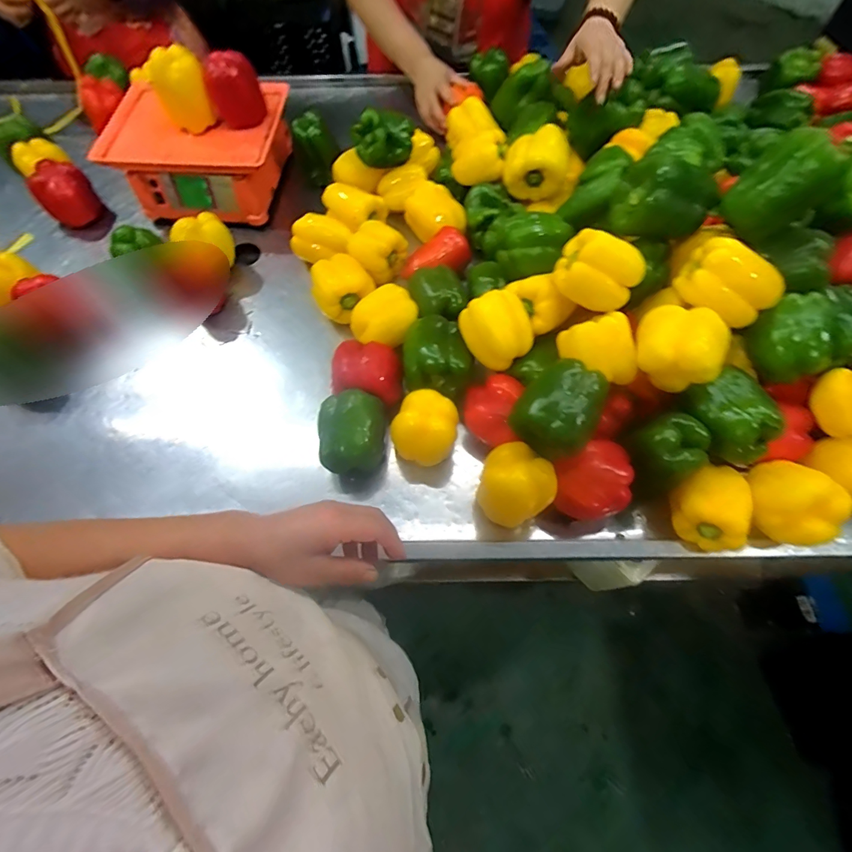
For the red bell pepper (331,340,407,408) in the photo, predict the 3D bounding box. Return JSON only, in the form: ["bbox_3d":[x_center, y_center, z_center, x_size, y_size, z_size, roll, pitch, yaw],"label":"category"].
[{"bbox_3d":[-0.081,-0.067,0.619,0.095,0.097,0.079,-1,65,1],"label":"red bell pepper"}]

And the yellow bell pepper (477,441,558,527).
[{"bbox_3d":[0.112,0.074,0.519,0.088,0.083,0.088,0,65,1],"label":"yellow bell pepper"}]

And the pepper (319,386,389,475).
[{"bbox_3d":[-0.099,0.012,0.585,0.088,0.094,0.092,0,65,1],"label":"pepper"}]

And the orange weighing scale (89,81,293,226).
[{"bbox_3d":[-0.409,-0.517,0.799,0.299,0.119,0.245,1,65,2],"label":"orange weighing scale"}]

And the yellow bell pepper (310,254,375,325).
[{"bbox_3d":[-0.138,-0.222,0.679,0.080,0.072,0.088,-39,70,-16],"label":"yellow bell pepper"}]

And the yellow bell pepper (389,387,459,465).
[{"bbox_3d":[-0.002,0.003,0.575,0.088,0.075,0.088,11,65,6],"label":"yellow bell pepper"}]

